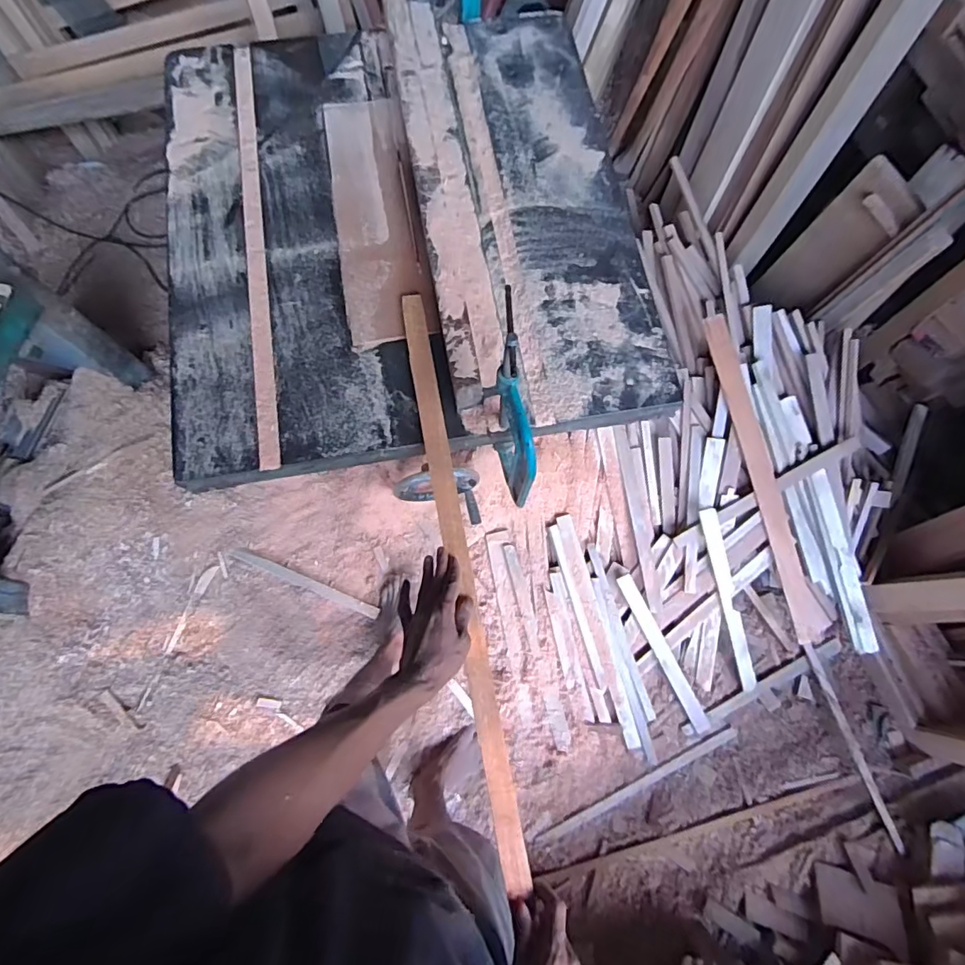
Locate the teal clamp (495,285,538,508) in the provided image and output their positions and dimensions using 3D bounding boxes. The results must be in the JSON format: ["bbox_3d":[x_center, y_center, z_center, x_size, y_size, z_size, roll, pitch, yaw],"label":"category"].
[{"bbox_3d":[0.034,-0.084,0.567,0.037,0.046,0.231,-5,105,-1],"label":"teal clamp"}]

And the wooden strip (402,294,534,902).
[{"bbox_3d":[-0.033,0.086,0.666,0.037,0.020,0.749,-10,75,-3],"label":"wooden strip"}]

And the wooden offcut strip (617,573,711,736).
[{"bbox_3d":[0.443,0.420,1.264,0.046,0.026,0.425,-29,91,-8],"label":"wooden offcut strip"}]

